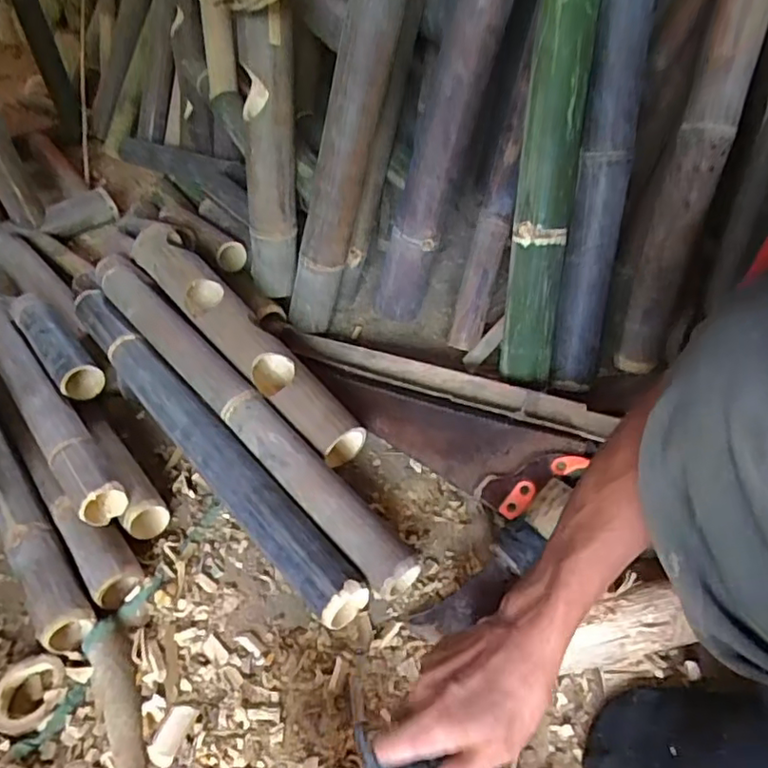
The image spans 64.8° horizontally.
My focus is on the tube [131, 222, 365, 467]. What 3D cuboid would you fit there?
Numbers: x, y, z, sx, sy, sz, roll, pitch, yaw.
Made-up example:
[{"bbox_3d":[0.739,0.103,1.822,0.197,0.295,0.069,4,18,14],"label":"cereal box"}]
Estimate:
[{"bbox_3d":[-0.217,-0.072,0.908,0.081,0.075,0.508,-35,66,-27],"label":"tube"}]

